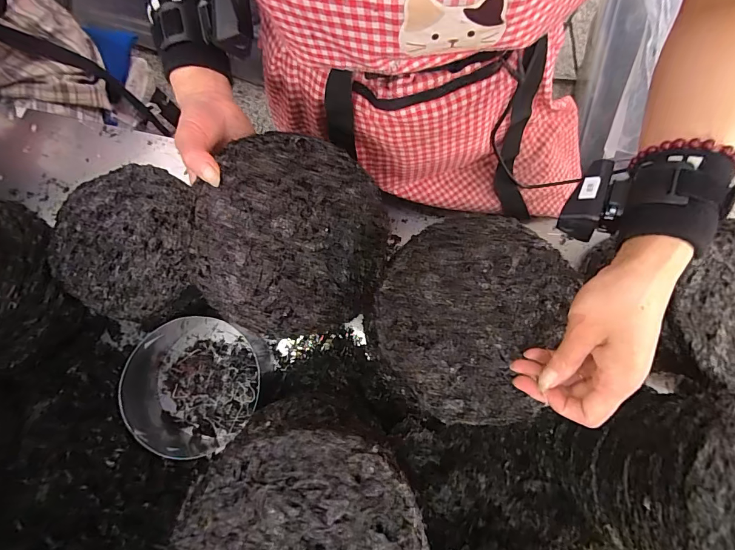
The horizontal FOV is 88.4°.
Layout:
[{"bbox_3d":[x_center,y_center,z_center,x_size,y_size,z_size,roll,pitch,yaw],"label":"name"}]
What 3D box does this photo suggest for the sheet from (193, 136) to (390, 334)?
[{"bbox_3d":[-0.065,-0.037,0.370,0.188,0.006,0.185,-3,95,-31],"label":"sheet"}]

